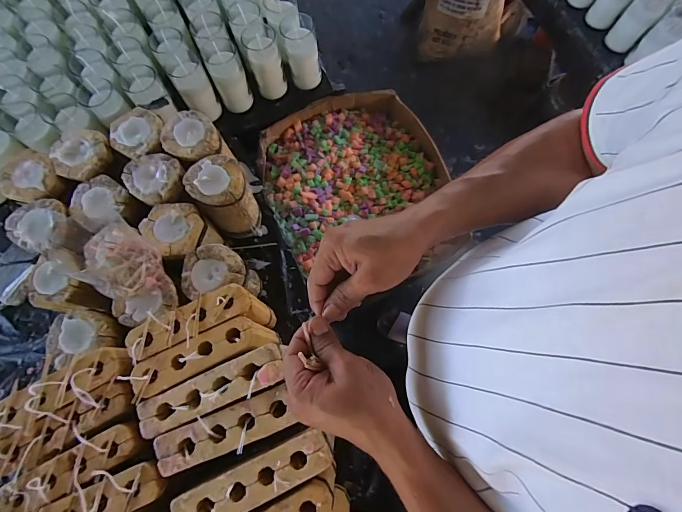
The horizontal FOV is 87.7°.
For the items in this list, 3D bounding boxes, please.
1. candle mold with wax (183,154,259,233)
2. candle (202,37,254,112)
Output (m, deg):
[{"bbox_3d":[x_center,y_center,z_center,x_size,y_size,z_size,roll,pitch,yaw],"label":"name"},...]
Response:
[{"bbox_3d":[-0.204,-0.104,0.628,0.091,0.121,0.092,0,74,0],"label":"candle mold with wax"},{"bbox_3d":[-0.236,-0.378,0.749,0.066,0.119,0.076,-17,74,-4],"label":"candle"}]

